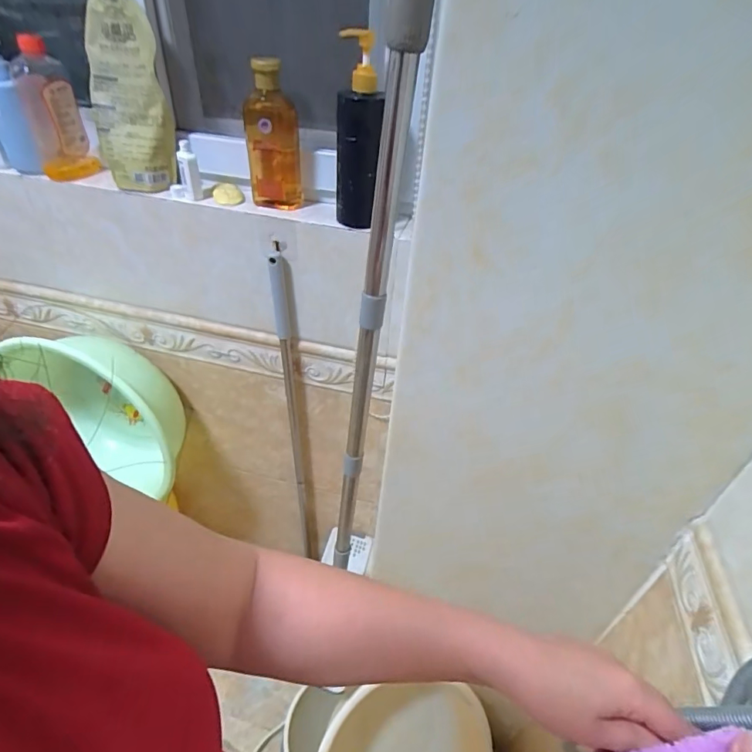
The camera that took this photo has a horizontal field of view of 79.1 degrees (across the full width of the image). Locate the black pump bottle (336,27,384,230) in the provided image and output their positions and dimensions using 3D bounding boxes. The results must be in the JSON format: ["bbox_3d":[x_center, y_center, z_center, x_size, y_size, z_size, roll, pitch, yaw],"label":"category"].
[{"bbox_3d":[-0.022,-0.289,0.567,0.050,0.214,0.063,-7,41,-14],"label":"black pump bottle"}]

